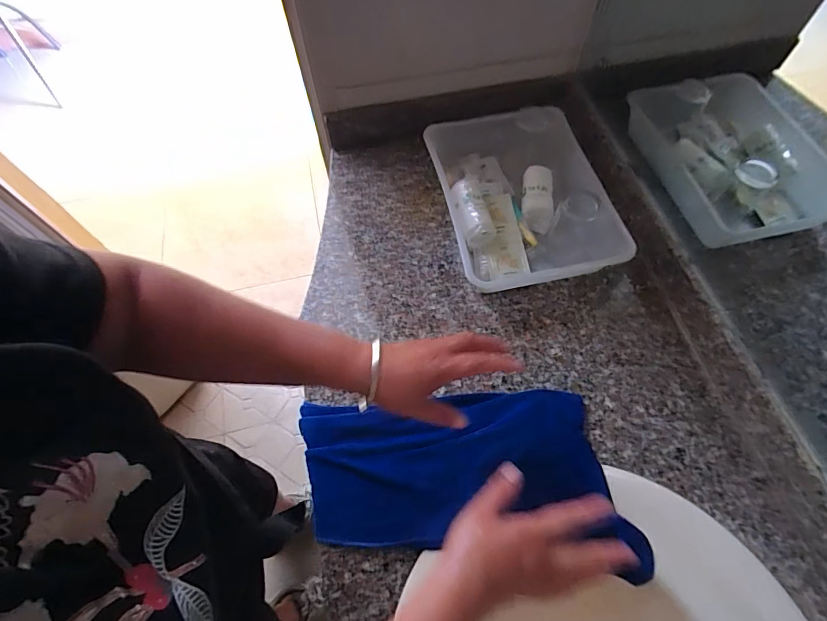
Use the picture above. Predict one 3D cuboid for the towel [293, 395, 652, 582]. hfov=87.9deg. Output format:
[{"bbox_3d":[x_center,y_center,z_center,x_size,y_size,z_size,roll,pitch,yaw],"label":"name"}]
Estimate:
[{"bbox_3d":[0.051,0.190,0.491,0.364,0.050,0.188,-6,62,6],"label":"towel"}]

